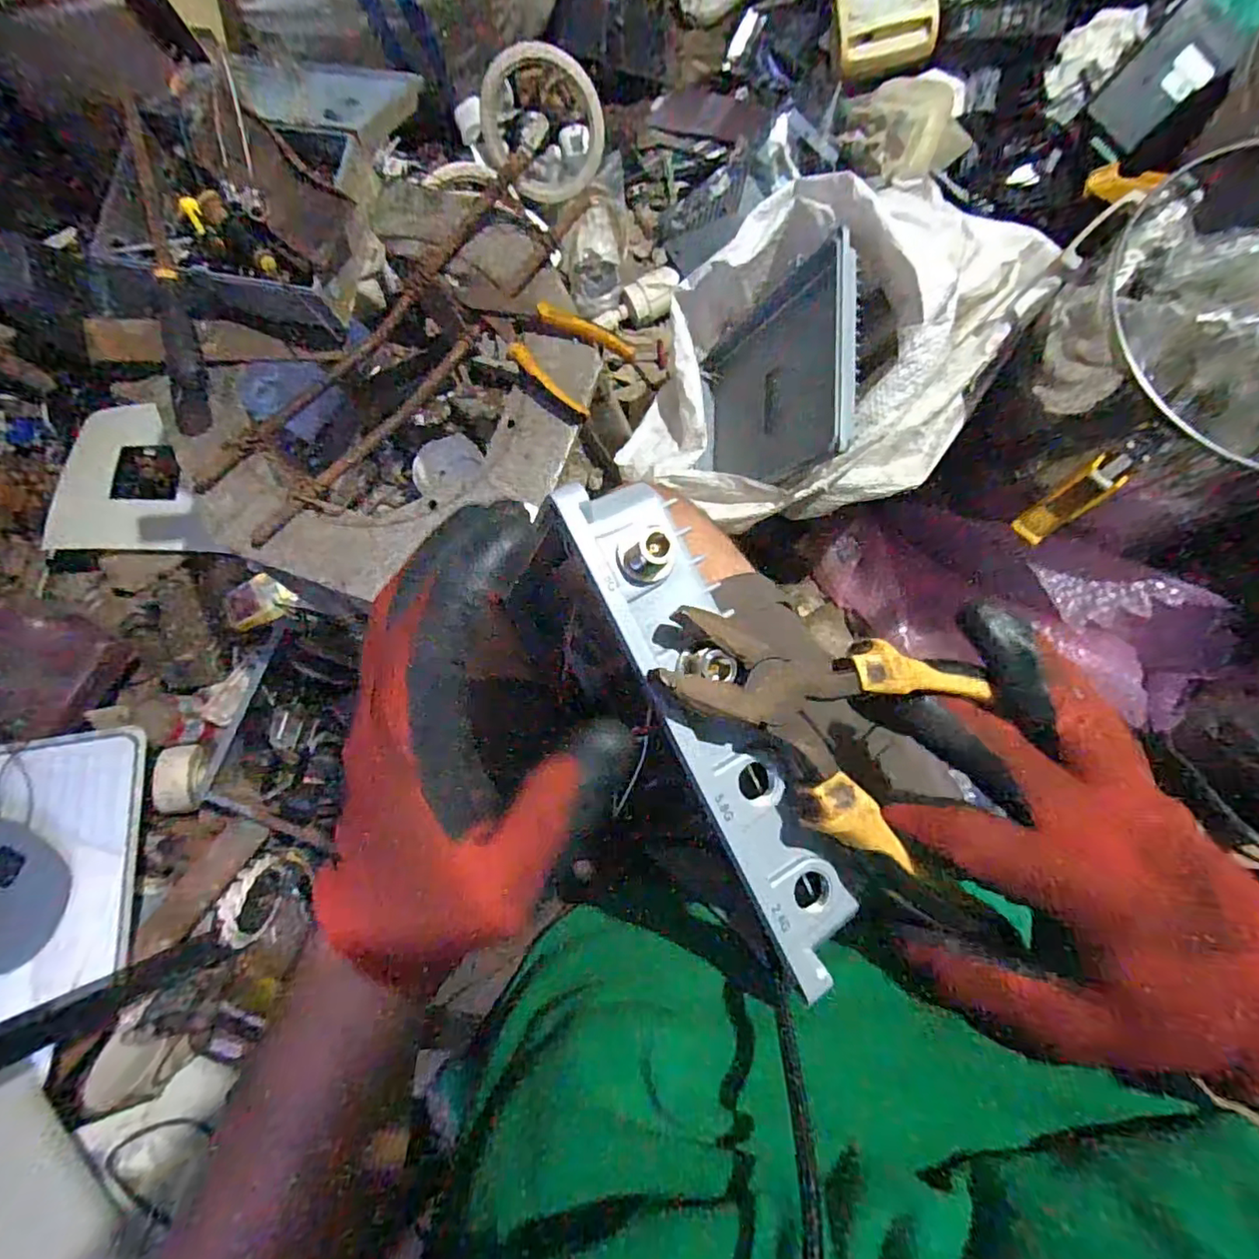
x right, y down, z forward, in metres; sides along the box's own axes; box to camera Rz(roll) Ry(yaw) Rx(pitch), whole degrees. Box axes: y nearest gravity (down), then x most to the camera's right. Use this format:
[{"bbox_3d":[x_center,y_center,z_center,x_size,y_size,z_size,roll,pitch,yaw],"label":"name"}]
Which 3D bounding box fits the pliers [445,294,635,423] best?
[{"bbox_3d":[-0.085,-0.267,0.535,0.166,0.028,0.088,36,85,8],"label":"pliers"}]

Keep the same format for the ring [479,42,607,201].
[{"bbox_3d":[-0.119,-0.696,0.812,0.171,0.166,0.045,20,52,-19],"label":"ring"}]

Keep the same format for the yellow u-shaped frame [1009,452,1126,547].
[{"bbox_3d":[0.400,-0.114,0.538,0.030,0.090,0.016,46,55,8],"label":"yellow u-shaped frame"}]

